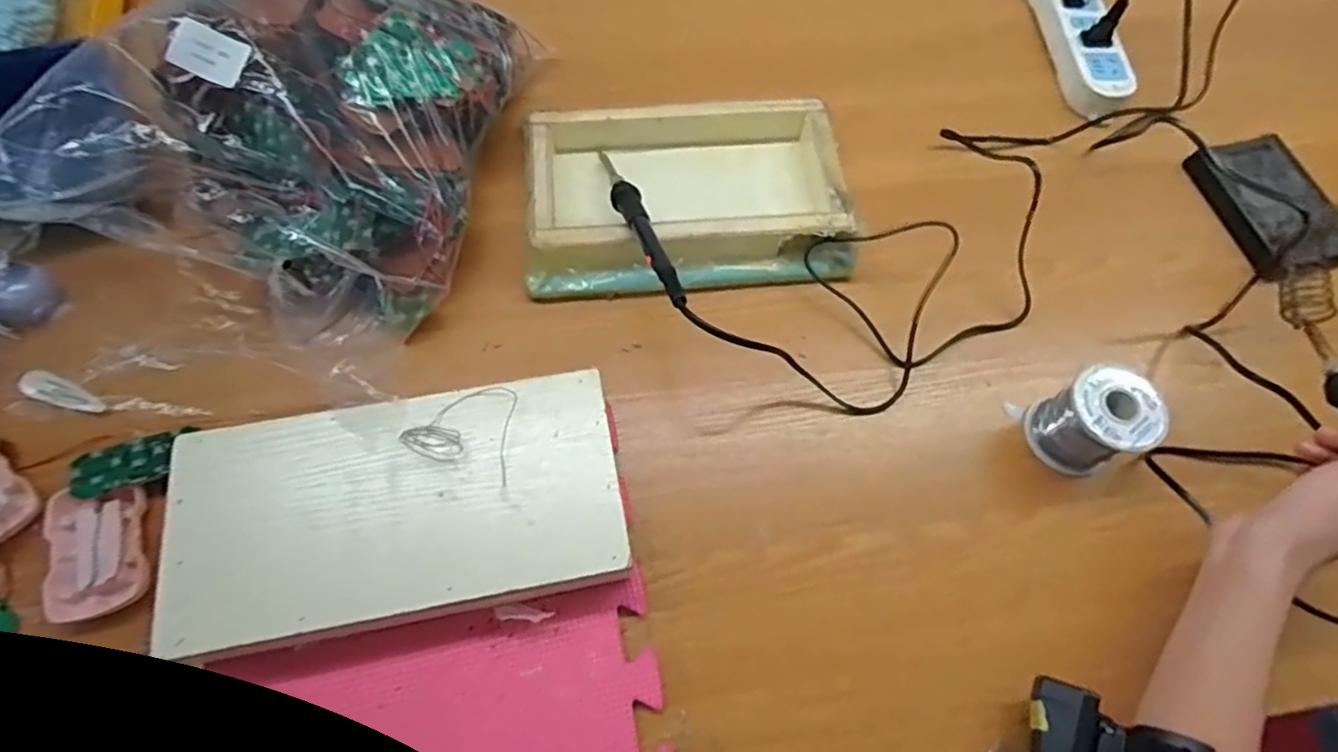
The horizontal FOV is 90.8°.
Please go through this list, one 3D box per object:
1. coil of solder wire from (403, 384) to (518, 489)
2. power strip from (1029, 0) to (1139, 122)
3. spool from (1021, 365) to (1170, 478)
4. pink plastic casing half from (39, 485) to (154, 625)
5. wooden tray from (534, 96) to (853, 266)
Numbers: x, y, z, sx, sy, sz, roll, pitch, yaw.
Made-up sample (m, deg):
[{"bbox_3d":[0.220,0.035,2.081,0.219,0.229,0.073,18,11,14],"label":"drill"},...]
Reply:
[{"bbox_3d":[-0.126,0.030,0.421,0.070,0.007,0.057,21,69,7],"label":"coil of solder wire"},{"bbox_3d":[0.395,-0.336,0.635,0.055,0.034,0.193,-4,68,-3],"label":"power strip"},{"bbox_3d":[0.299,0.031,0.465,0.059,0.068,0.063,1,68,-1],"label":"spool"},{"bbox_3d":[-0.365,0.113,0.419,0.056,0.015,0.078,-9,68,-5],"label":"pink plastic casing half"},{"bbox_3d":[0.014,-0.159,0.538,0.246,0.039,0.142,-6,68,-4],"label":"wooden tray"}]

